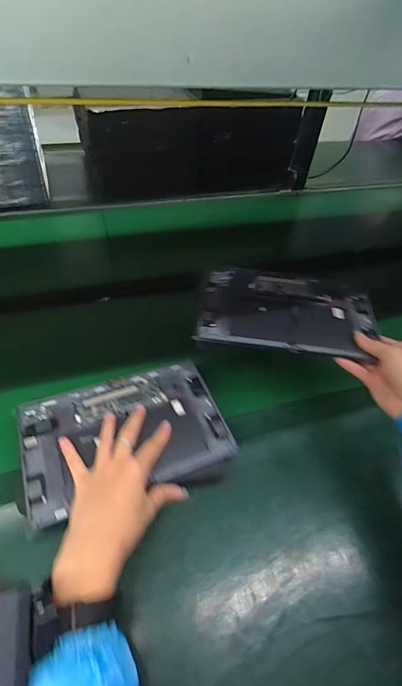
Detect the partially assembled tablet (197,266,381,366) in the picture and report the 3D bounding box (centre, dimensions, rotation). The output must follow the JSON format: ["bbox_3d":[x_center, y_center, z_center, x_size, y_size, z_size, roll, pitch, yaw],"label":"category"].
[{"bbox_3d":[0.122,-0.050,0.523,0.234,0.023,0.156,8,48,1],"label":"partially assembled tablet"}]

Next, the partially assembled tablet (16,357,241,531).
[{"bbox_3d":[-0.099,0.111,0.475,0.248,0.011,0.165,-14,52,-18],"label":"partially assembled tablet"}]

